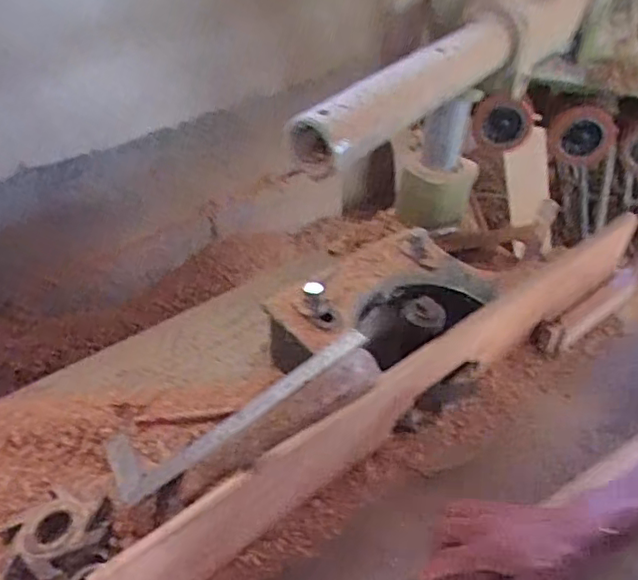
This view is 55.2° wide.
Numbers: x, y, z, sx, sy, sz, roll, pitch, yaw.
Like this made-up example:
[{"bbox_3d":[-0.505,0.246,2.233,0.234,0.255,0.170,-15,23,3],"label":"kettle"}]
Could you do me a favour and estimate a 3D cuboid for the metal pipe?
[{"bbox_3d":[0.098,-0.206,0.606,0.054,0.055,0.337,32,49,28],"label":"metal pipe"}]

